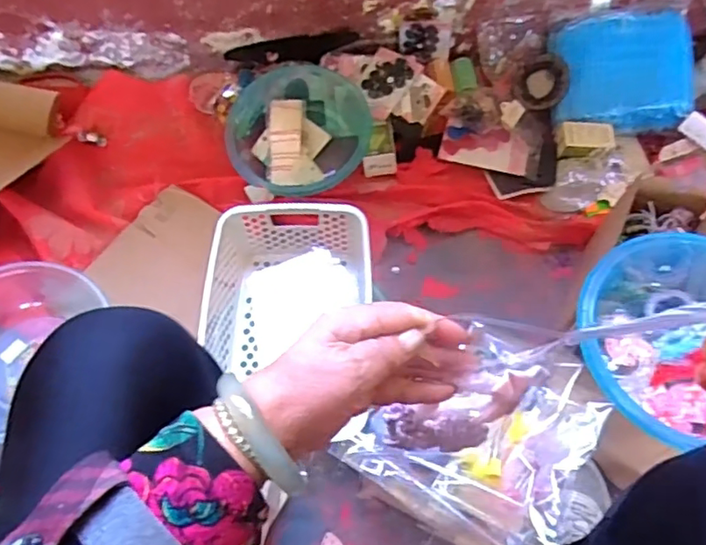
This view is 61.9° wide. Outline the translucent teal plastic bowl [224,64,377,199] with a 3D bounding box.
[{"bbox_3d":[-0.090,-0.244,0.950,0.220,0.080,0.244,-8,64,-7],"label":"translucent teal plastic bowl"}]

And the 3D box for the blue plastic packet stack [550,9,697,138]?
[{"bbox_3d":[0.447,-0.338,0.982,0.217,0.054,0.204,0,86,3],"label":"blue plastic packet stack"}]

